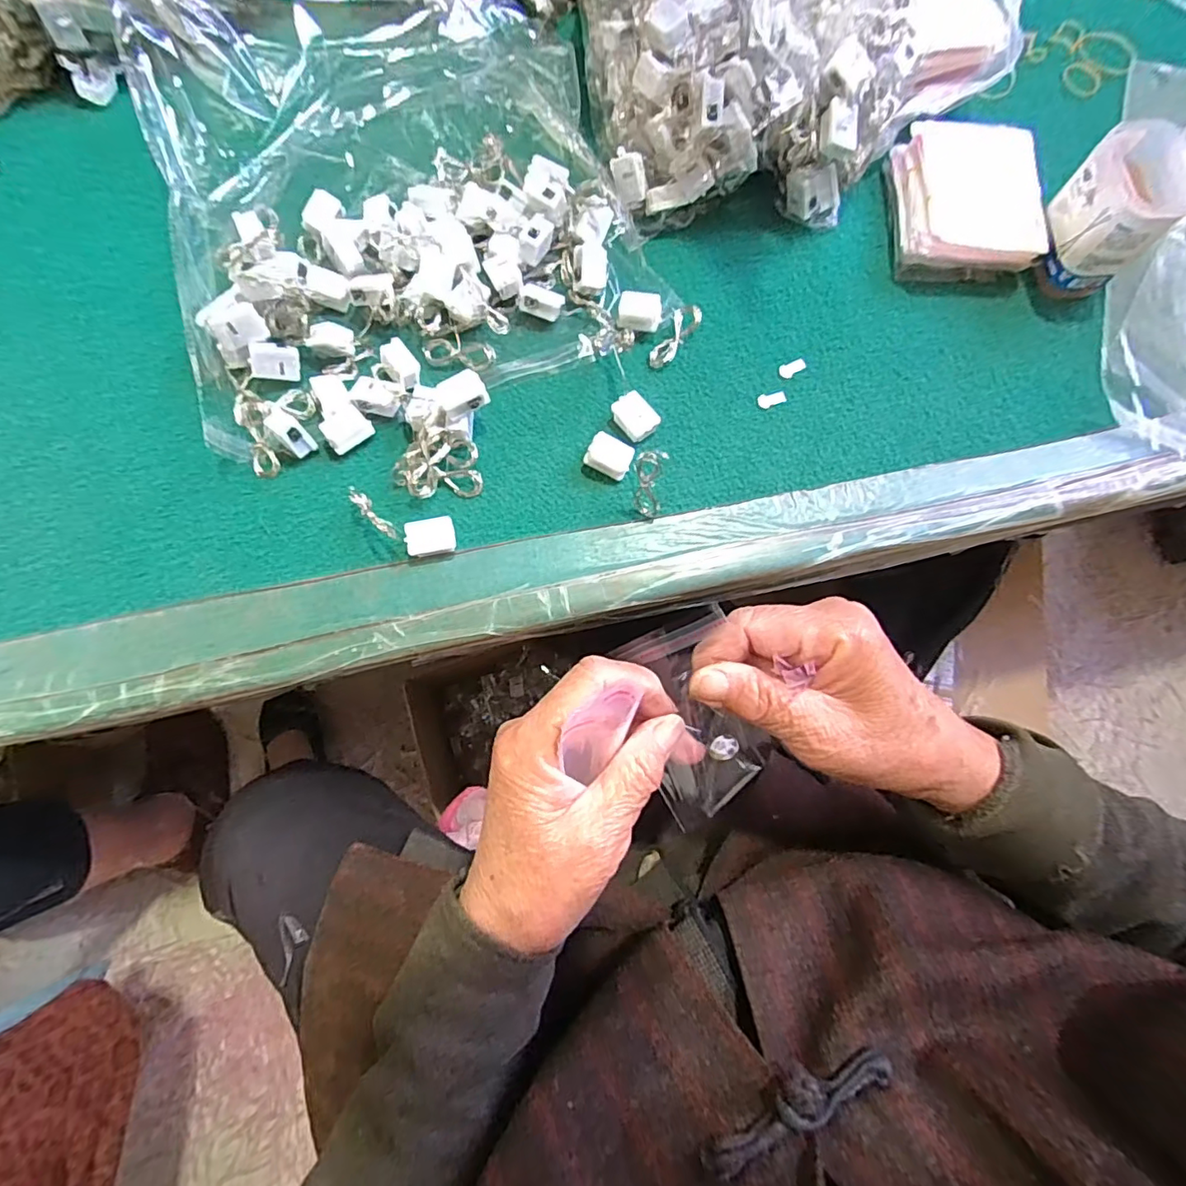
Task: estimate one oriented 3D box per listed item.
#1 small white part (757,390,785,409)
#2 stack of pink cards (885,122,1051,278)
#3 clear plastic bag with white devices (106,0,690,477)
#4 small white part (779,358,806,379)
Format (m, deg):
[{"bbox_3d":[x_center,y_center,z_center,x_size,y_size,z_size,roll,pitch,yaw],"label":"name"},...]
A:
[{"bbox_3d":[0.116,-0.126,0.357,0.018,0.004,0.010,-21,76,-5],"label":"small white part"},{"bbox_3d":[0.254,-0.268,0.376,0.091,0.032,0.103,4,75,1],"label":"stack of pink cards"},{"bbox_3d":[-0.127,-0.269,0.364,0.296,0.059,0.371,-17,76,-5],"label":"clear plastic bag with white devices"},{"bbox_3d":[0.131,-0.148,0.362,0.017,0.004,0.010,-30,77,-8],"label":"small white part"}]

